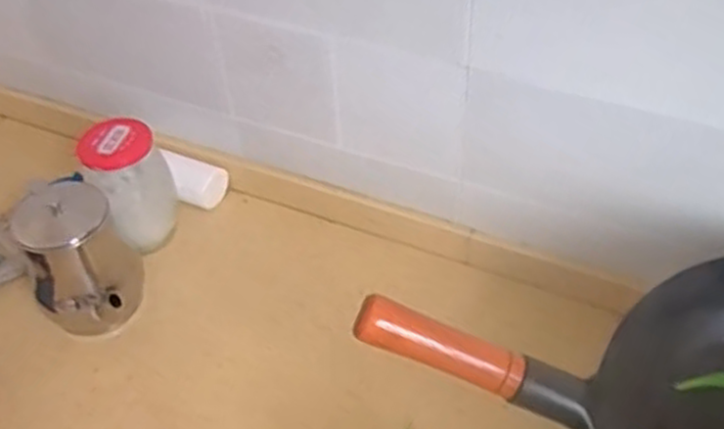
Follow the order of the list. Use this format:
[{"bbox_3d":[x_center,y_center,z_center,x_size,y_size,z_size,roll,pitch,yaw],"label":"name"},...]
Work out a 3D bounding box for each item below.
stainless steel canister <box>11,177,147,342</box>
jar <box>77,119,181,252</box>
[{"bbox_3d":[-0.310,0.061,0.868,0.112,0.158,0.090,2,45,7],"label":"stainless steel canister"},{"bbox_3d":[-0.278,-0.025,0.956,0.094,0.157,0.102,-21,46,-16],"label":"jar"}]

